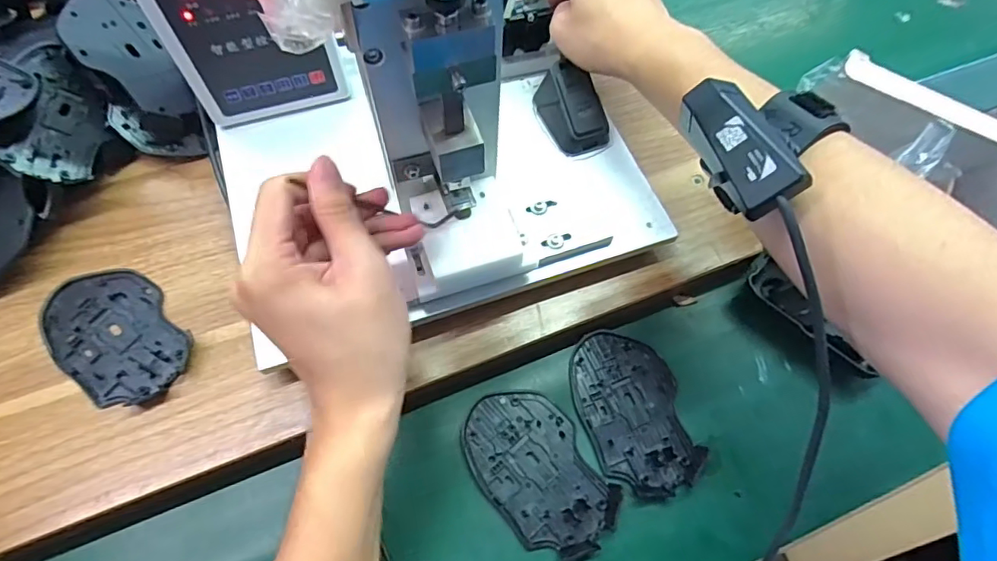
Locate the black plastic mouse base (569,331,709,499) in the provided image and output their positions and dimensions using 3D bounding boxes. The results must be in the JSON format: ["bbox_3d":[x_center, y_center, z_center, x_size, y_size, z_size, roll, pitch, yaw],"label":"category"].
[{"bbox_3d":[0.095,0.092,0.380,0.073,0.005,0.114,-14,66,-8],"label":"black plastic mouse base"}]

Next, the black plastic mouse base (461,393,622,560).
[{"bbox_3d":[0.027,0.127,0.361,0.071,0.006,0.114,-36,71,-17],"label":"black plastic mouse base"}]

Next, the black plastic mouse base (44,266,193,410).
[{"bbox_3d":[-0.263,0.036,0.365,0.072,0.008,0.115,-39,72,-18],"label":"black plastic mouse base"}]

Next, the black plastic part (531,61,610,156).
[{"bbox_3d":[0.056,-0.133,0.420,0.041,0.046,0.070,-26,68,-13],"label":"black plastic part"}]

